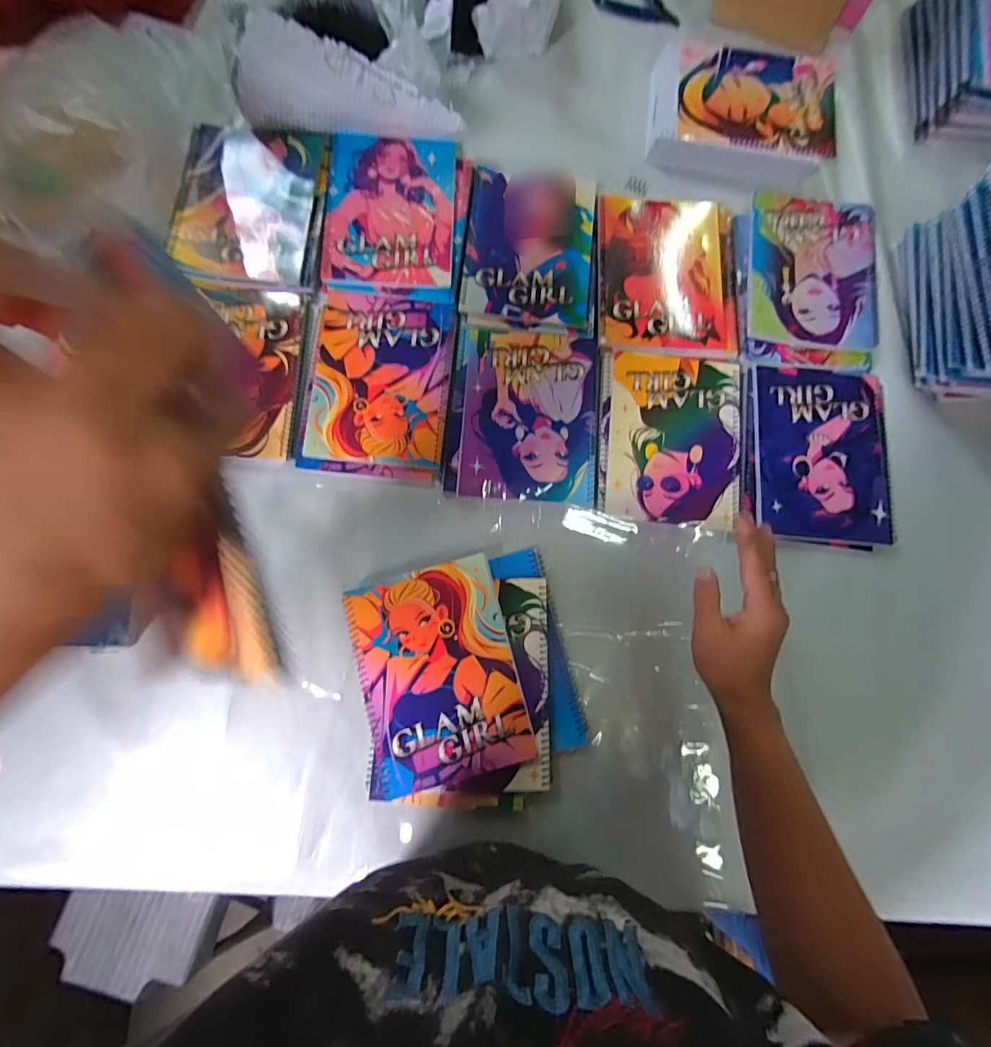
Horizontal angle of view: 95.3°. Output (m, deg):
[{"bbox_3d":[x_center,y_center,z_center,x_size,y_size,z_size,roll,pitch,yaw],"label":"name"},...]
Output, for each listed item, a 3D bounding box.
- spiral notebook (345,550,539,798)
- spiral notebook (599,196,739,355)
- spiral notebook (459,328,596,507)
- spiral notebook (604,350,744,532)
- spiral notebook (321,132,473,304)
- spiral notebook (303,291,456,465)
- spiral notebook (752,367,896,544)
[{"bbox_3d":[-0.054,0.142,0.433,0.144,0.006,0.196,-15,80,-3],"label":"spiral notebook"},{"bbox_3d":[0.204,-0.298,0.532,0.162,0.007,0.195,2,81,-2],"label":"spiral notebook"},{"bbox_3d":[0.039,-0.122,0.499,0.147,0.007,0.194,4,81,-2],"label":"spiral notebook"},{"bbox_3d":[0.201,-0.098,0.502,0.148,0.006,0.196,6,81,-1],"label":"spiral notebook"},{"bbox_3d":[-0.116,-0.366,0.531,0.163,0.006,0.211,5,81,-2],"label":"spiral notebook"},{"bbox_3d":[-0.126,-0.161,0.499,0.147,0.004,0.192,5,81,-2],"label":"spiral notebook"},{"bbox_3d":[0.364,-0.081,0.503,0.150,0.007,0.196,4,81,-2],"label":"spiral notebook"}]

